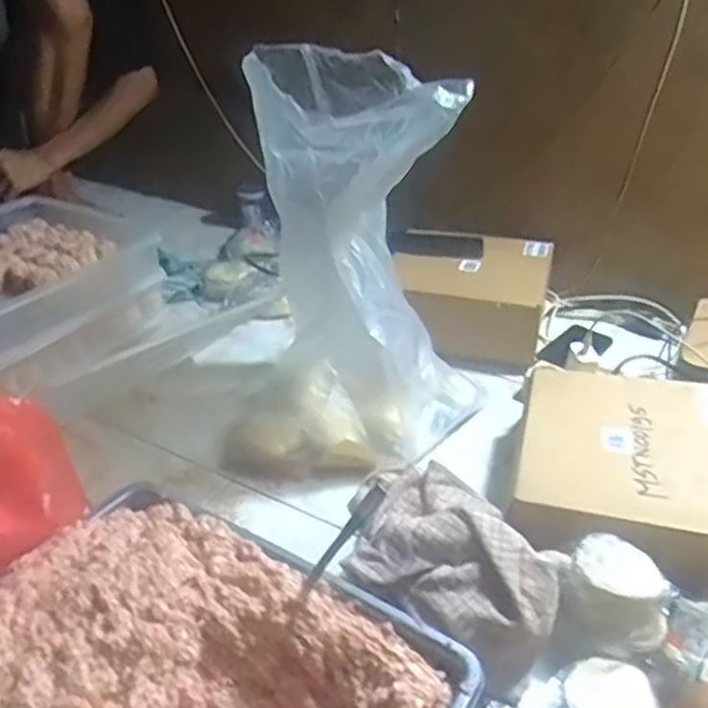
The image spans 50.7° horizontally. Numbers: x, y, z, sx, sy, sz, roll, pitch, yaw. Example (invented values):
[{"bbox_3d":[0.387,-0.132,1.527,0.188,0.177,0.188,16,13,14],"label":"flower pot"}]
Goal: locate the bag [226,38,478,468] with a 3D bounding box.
[{"bbox_3d":[0.006,-0.098,0.917,0.308,0.460,0.263,6,33,7],"label":"bag"}]

